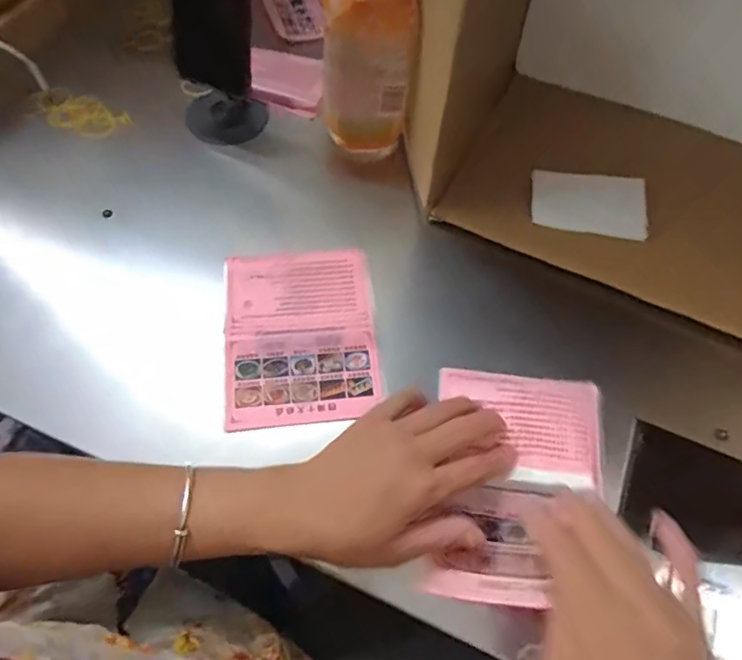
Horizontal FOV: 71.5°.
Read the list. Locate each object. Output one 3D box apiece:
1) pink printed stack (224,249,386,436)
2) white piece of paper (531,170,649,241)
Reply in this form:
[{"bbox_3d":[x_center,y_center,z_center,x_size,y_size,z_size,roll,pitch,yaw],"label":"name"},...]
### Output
[{"bbox_3d":[-0.057,0.003,0.418,0.119,0.014,0.149,-5,62,-6],"label":"pink printed stack"},{"bbox_3d":[0.201,-0.118,0.476,0.103,0.010,0.062,7,61,1],"label":"white piece of paper"}]

